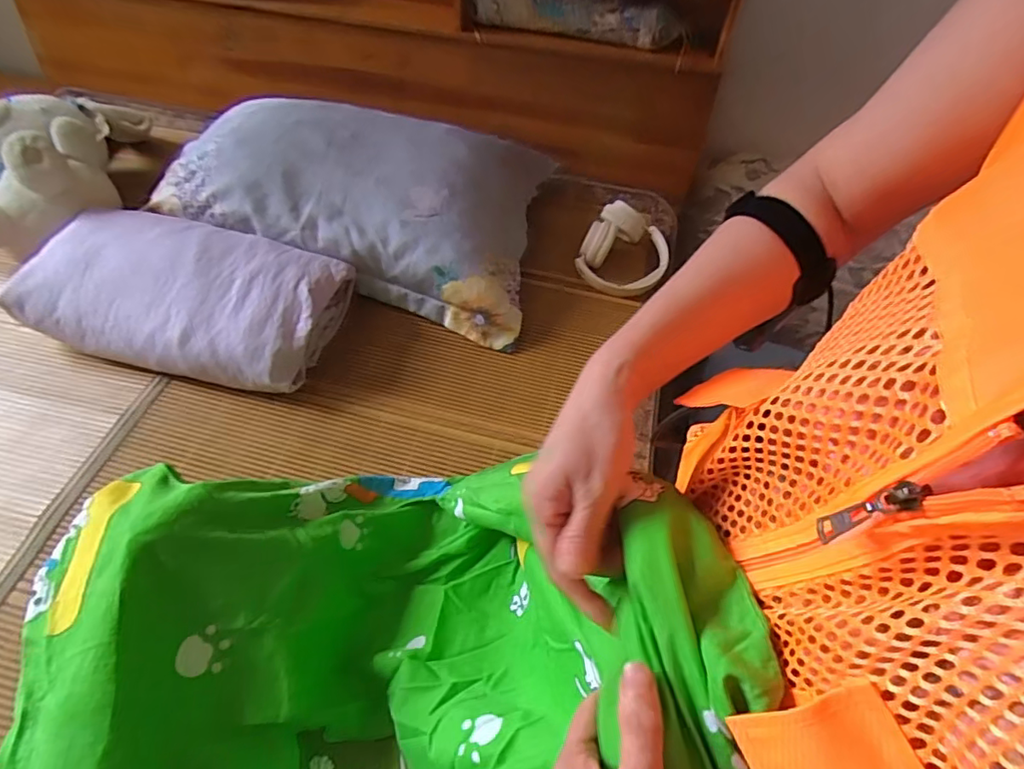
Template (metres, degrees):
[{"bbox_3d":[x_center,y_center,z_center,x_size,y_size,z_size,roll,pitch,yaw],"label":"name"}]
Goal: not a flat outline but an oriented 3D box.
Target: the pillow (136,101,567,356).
[{"bbox_3d":[-0.279,-0.363,1.008,0.592,0.178,0.391,14,53,7],"label":"pillow"}]

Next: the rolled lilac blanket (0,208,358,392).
[{"bbox_3d":[-0.512,-0.140,0.865,0.450,0.129,0.246,14,53,7],"label":"rolled lilac blanket"}]

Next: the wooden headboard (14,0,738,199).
[{"bbox_3d":[-0.324,-0.750,1.097,1.472,0.408,0.194,15,53,7],"label":"wooden headboard"}]

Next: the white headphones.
[{"bbox_3d":[0.213,-0.244,1.022,0.154,0.087,0.165,23,54,13],"label":"white headphones"}]

